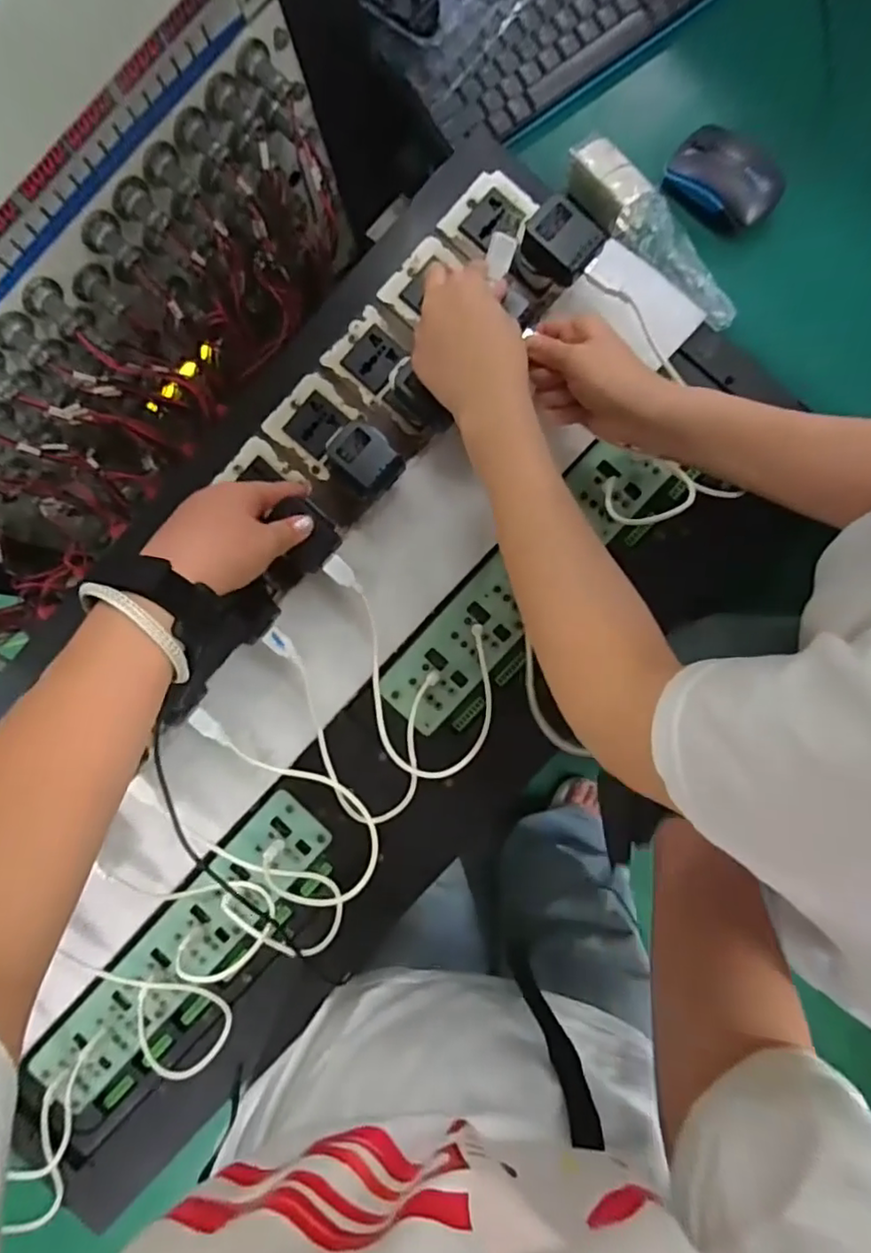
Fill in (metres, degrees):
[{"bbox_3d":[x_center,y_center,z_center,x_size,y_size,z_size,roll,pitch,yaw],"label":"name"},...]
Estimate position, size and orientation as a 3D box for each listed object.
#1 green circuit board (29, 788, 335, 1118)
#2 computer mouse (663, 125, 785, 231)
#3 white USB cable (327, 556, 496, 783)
[{"bbox_3d":[-0.210,0.273,0.512,0.064,0.029,0.319,43,91,5],"label":"green circuit board"},{"bbox_3d":[0.238,-0.369,0.515,0.065,0.029,0.090,-42,85,2],"label":"computer mouse"},{"bbox_3d":[-0.007,0.022,0.472,0.093,0.055,0.174,-19,86,3],"label":"white USB cable"}]

